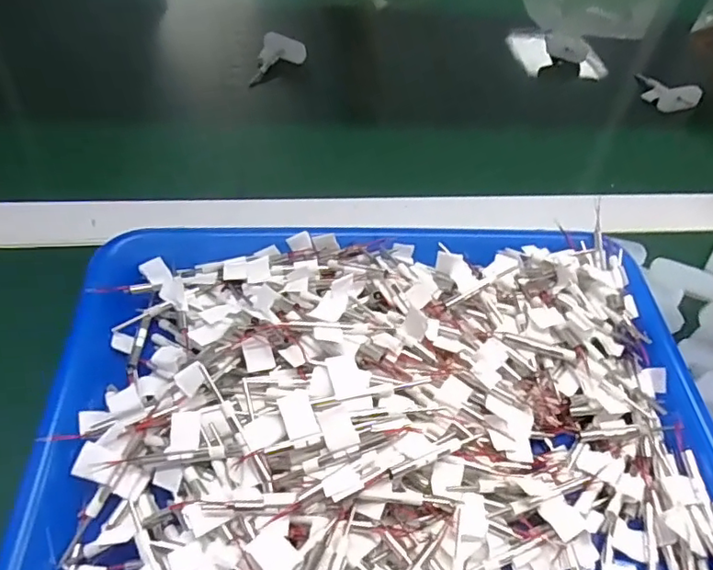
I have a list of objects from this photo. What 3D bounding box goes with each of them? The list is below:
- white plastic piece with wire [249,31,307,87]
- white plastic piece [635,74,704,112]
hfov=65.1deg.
[{"bbox_3d":[-0.071,-0.206,0.521,0.040,0.008,0.061,17,72,-13],"label":"white plastic piece with wire"},{"bbox_3d":[0.293,-0.184,0.531,0.063,0.020,0.032,37,57,23],"label":"white plastic piece"}]

